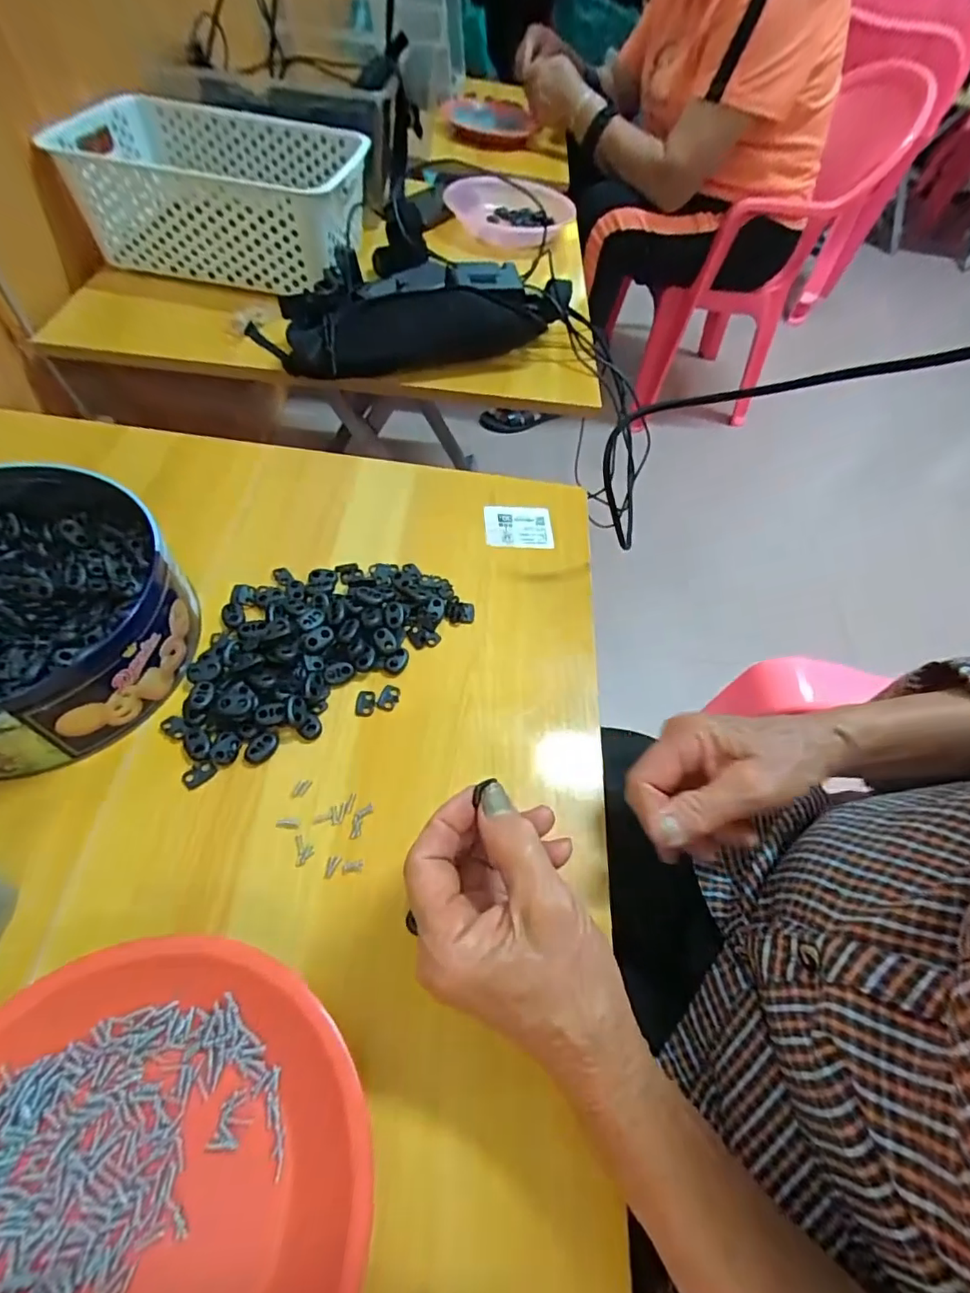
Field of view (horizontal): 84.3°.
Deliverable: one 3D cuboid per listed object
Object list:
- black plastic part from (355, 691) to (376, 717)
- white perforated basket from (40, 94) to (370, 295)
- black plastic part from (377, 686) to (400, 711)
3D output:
[{"bbox_3d":[-0.081,0.038,0.364,0.013,0.004,0.020,3,55,-6],"label":"black plastic part"},{"bbox_3d":[-0.297,-0.549,0.661,0.301,0.127,0.224,9,55,-2],"label":"white perforated basket"},{"bbox_3d":[-0.066,0.035,0.367,0.013,0.004,0.019,18,55,4],"label":"black plastic part"}]

